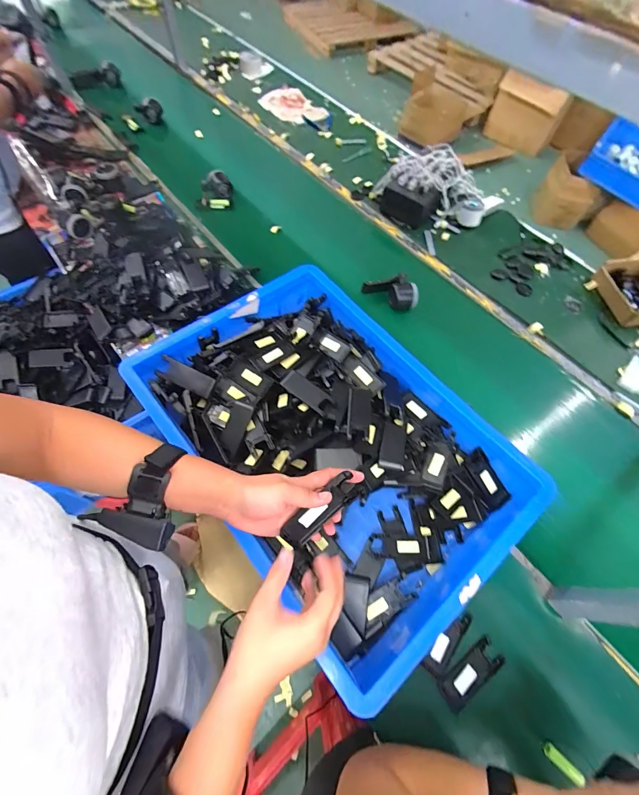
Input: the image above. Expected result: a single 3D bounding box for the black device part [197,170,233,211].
[{"bbox_3d":[-0.297,-0.587,1.011,0.097,0.114,0.045,15,34,-14],"label":"black device part"}]

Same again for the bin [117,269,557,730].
[{"bbox_3d":[0.014,0.067,0.612,0.419,0.121,0.600,-36,70,-19],"label":"bin"}]

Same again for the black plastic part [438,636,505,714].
[{"bbox_3d":[0.220,0.398,0.506,0.102,0.012,0.043,-31,68,-17],"label":"black plastic part"}]

